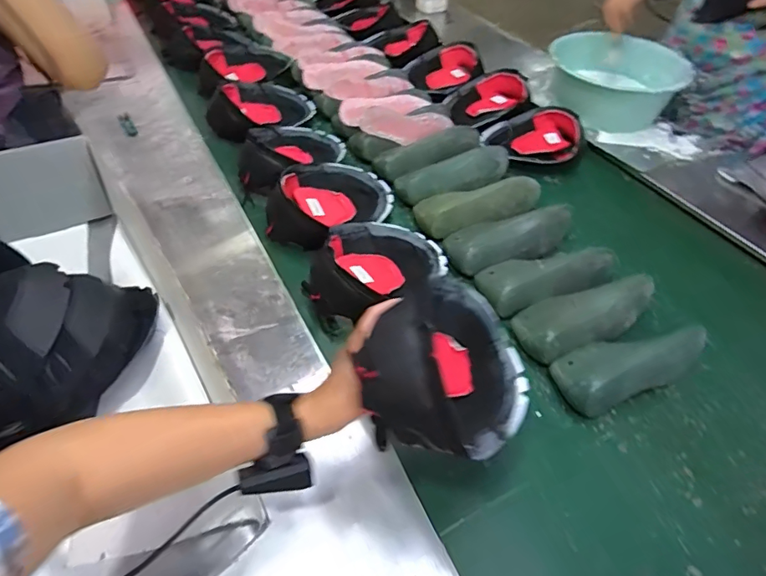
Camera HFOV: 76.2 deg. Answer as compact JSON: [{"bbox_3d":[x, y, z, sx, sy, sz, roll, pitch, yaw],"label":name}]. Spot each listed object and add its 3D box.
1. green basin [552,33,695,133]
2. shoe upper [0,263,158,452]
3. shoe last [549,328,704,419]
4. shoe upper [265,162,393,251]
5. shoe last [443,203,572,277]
[{"bbox_3d":[0.565,-0.520,1.214,0.307,0.118,0.307,3,49,-3],"label":"green basin"},{"bbox_3d":[-0.390,0.067,0.527,0.285,0.112,0.150,-33,59,-29],"label":"shoe upper"},{"bbox_3d":[0.339,0.094,0.676,0.200,0.072,0.091,-16,52,-19],"label":"shoe last"},{"bbox_3d":[-0.095,-0.151,0.887,0.167,0.085,0.240,28,39,20],"label":"shoe upper"},{"bbox_3d":[0.226,-0.091,0.843,0.247,0.068,0.100,-15,52,-18],"label":"shoe last"}]

